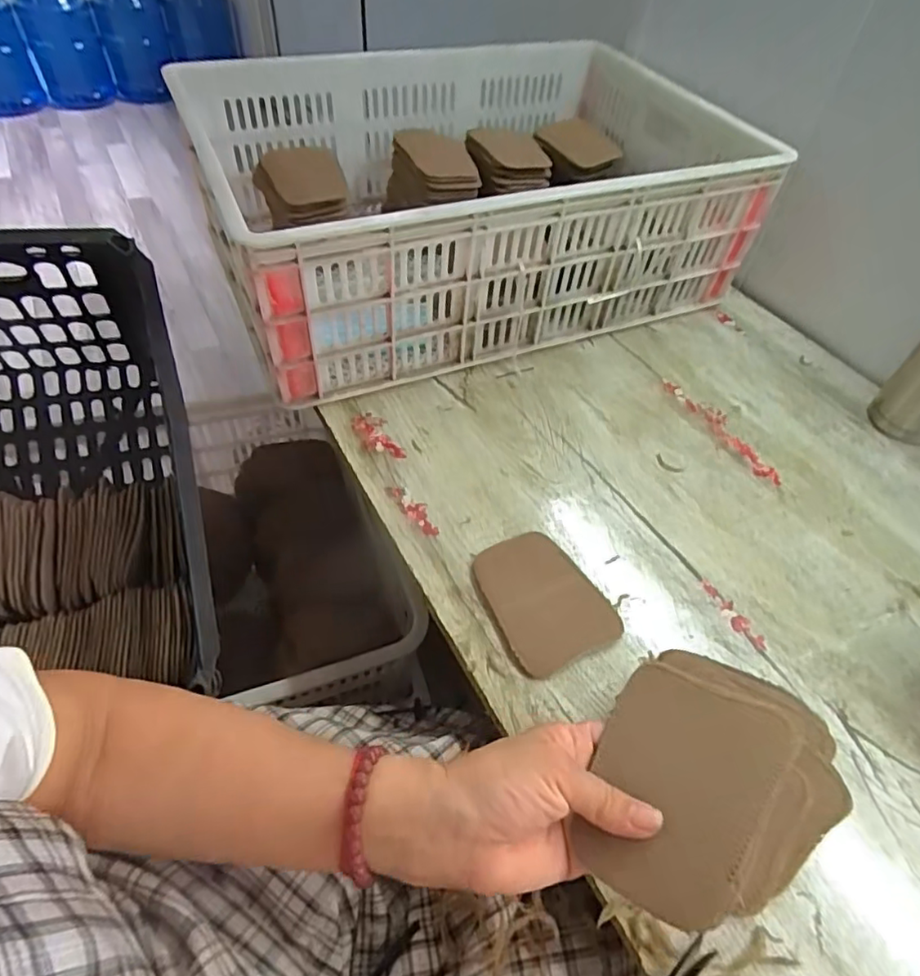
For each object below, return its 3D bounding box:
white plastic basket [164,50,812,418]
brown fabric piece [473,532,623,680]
[{"bbox_3d":[0.016,-0.372,0.734,0.618,0.190,0.447,-17,54,-19],"label":"white plastic basket"},{"bbox_3d":[0.067,0.087,0.474,0.088,0.005,0.113,-21,56,-22],"label":"brown fabric piece"}]

